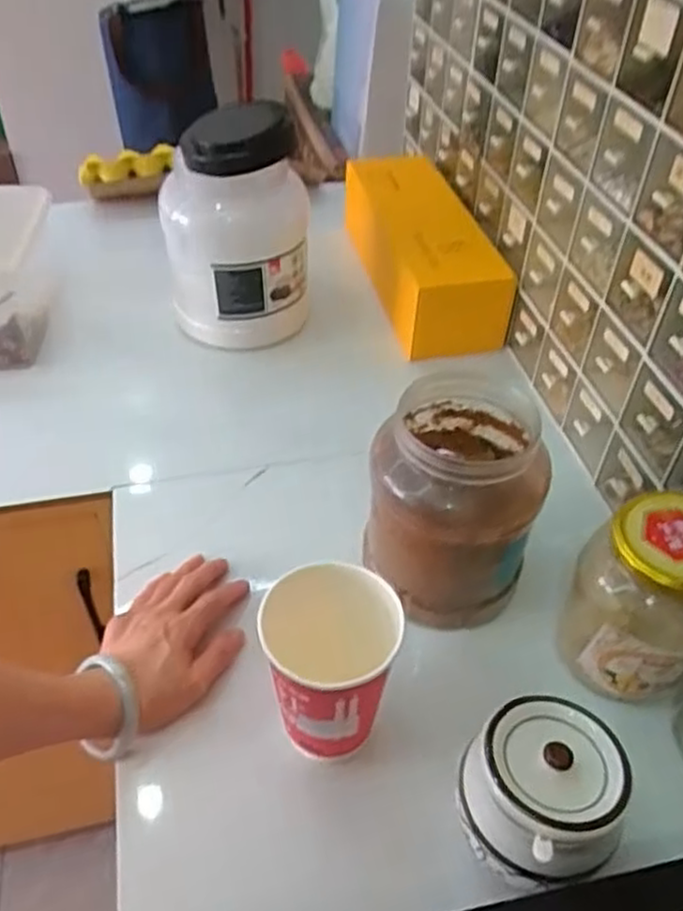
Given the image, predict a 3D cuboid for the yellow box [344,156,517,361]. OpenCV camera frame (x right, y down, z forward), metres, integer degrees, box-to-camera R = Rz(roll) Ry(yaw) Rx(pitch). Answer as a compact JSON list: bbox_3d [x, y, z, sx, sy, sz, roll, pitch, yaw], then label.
[{"bbox_3d":[0.097,-0.275,0.926,0.129,0.103,0.334,-7,45,-11],"label":"yellow box"}]

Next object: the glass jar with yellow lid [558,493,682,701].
[{"bbox_3d":[0.217,0.106,0.521,0.097,0.138,0.085,34,52,27],"label":"glass jar with yellow lid"}]

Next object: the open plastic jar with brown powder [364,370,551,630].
[{"bbox_3d":[0.085,0.037,0.584,0.121,0.177,0.140,0,44,-4],"label":"open plastic jar with brown powder"}]

